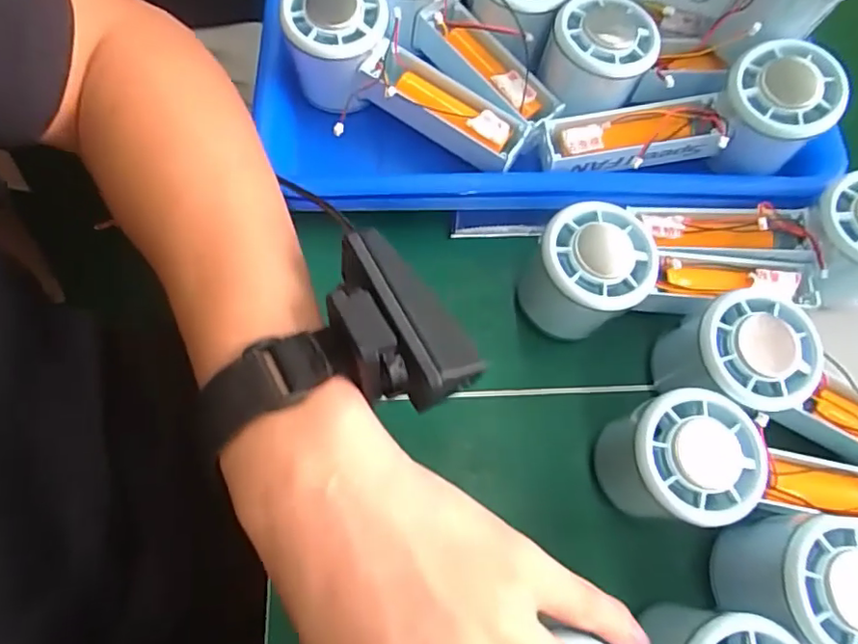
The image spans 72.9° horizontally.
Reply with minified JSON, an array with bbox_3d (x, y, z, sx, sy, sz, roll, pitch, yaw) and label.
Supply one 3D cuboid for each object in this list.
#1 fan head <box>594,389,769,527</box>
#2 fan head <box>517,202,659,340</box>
[{"bbox_3d":[0.115,0.067,0.277,0.057,0.060,0.055,1,69,-3],"label":"fan head"},{"bbox_3d":[0.082,-0.024,0.309,0.055,0.065,0.056,1,69,-3],"label":"fan head"}]

